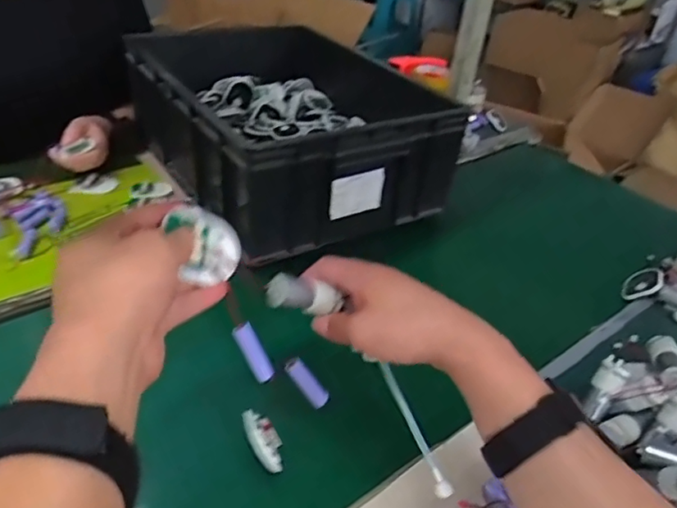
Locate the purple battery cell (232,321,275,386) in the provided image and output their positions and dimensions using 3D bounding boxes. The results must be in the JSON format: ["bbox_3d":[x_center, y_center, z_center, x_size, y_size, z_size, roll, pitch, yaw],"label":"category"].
[{"bbox_3d":[-0.068,0.080,0.456,0.013,0.052,0.011,-12,18,41],"label":"purple battery cell"}]

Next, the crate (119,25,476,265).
[{"bbox_3d":[-0.088,-0.216,0.893,0.368,0.179,0.493,-17,44,-30],"label":"crate"}]

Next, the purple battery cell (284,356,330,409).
[{"bbox_3d":[-0.027,0.114,0.506,0.015,0.052,0.016,-29,14,35],"label":"purple battery cell"}]

